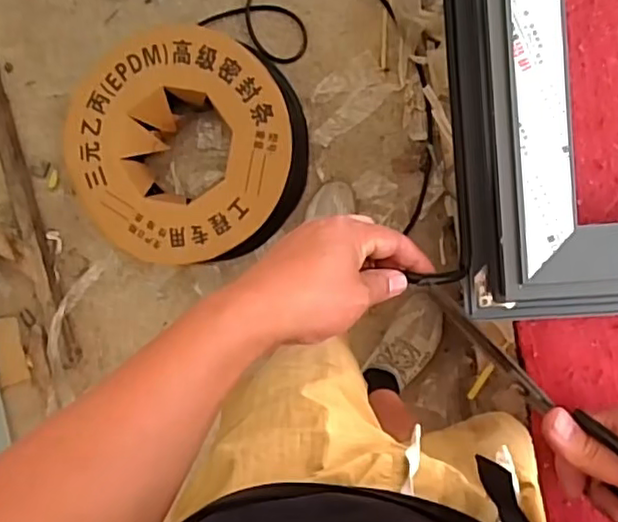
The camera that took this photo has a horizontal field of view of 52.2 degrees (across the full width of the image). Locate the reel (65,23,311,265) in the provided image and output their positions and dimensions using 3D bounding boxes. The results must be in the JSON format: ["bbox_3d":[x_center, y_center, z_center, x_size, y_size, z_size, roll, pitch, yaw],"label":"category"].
[{"bbox_3d":[-0.243,-0.229,1.305,0.452,0.146,0.443,7,96,9],"label":"reel"}]

